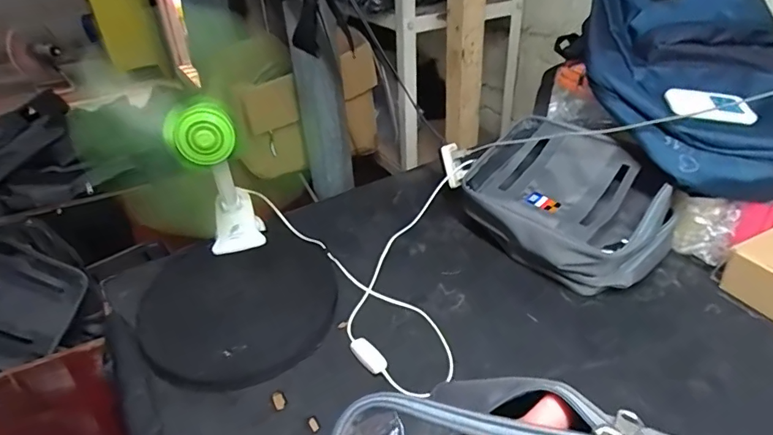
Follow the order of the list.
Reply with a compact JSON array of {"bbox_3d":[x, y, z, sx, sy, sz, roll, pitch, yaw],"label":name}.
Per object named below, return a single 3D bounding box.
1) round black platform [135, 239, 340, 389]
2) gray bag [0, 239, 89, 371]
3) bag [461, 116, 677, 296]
[{"bbox_3d":[-0.214,0.126,0.687,0.276,0.037,0.262,-2,34,2],"label":"round black platform"},{"bbox_3d":[-0.800,0.188,0.997,0.060,0.229,0.278,-37,35,28],"label":"gray bag"},{"bbox_3d":[0.274,-0.021,0.758,0.213,0.153,0.297,-25,40,-28],"label":"bag"}]

